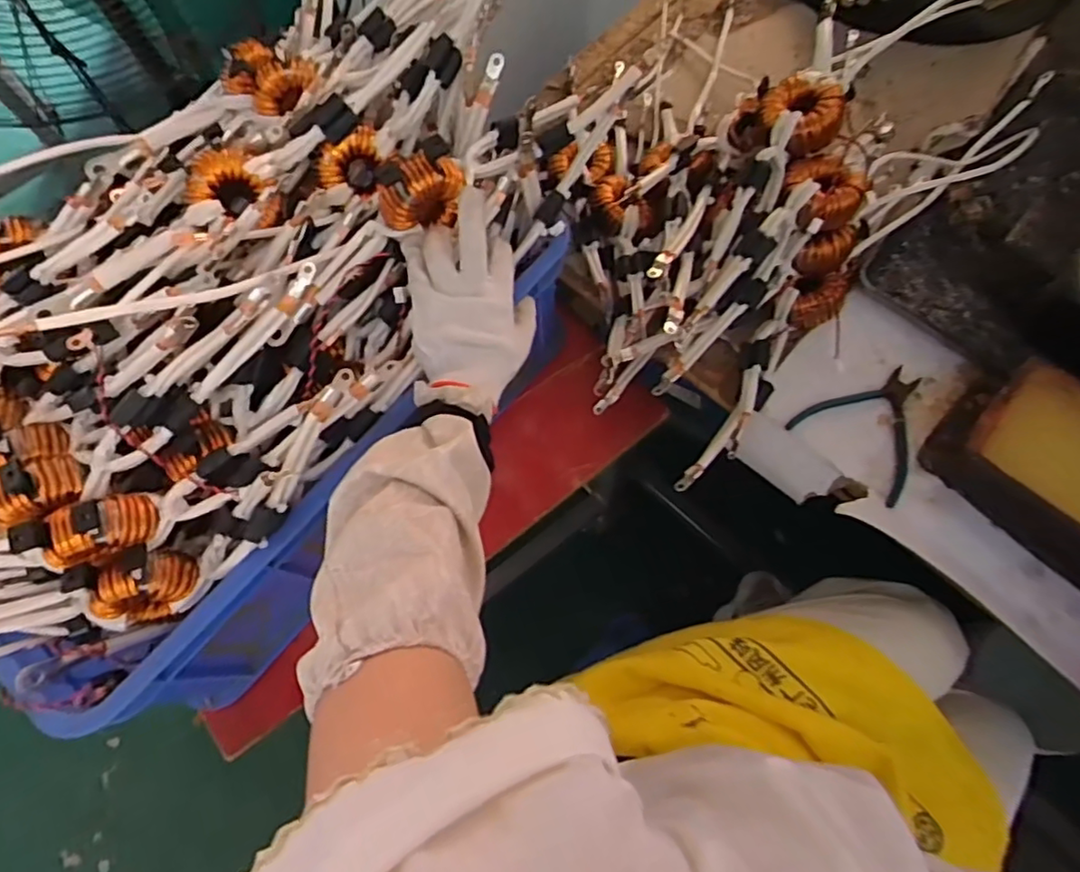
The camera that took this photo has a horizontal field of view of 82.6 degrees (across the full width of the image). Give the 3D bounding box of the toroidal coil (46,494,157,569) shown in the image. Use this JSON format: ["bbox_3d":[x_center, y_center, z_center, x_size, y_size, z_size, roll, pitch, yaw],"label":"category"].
[{"bbox_3d":[-0.334,0.070,0.462,0.069,0.050,0.038,-27,71,-7],"label":"toroidal coil"}]

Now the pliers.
[{"bbox_3d":[0.340,-0.017,0.625,0.124,0.022,0.131,40,76,15],"label":"pliers"}]

